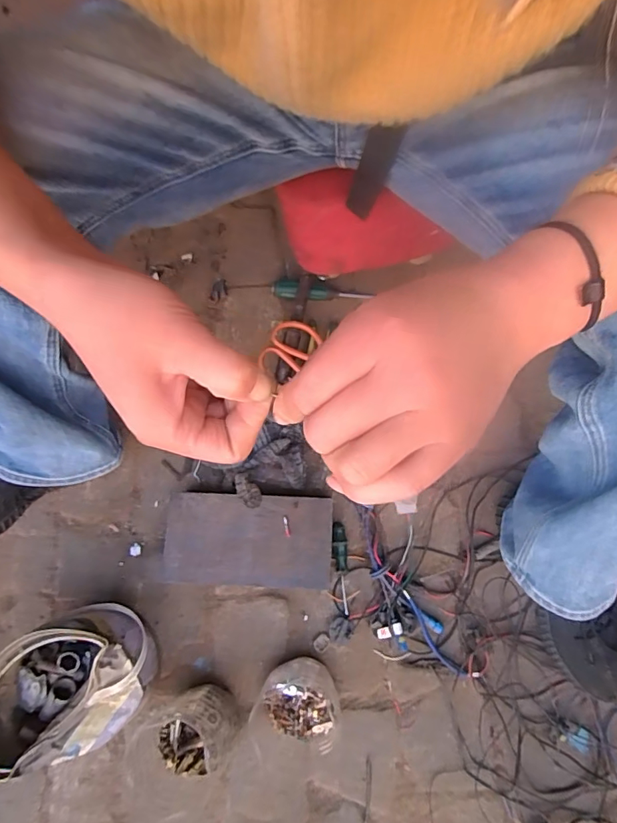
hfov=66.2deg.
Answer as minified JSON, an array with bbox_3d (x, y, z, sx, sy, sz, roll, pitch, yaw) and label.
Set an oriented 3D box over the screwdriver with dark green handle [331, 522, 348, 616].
[{"bbox_3d":[0.044,0.218,0.664,0.022,0.018,0.119,0,74,1],"label":"screwdriver with dark green handle"}]

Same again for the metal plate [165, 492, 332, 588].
[{"bbox_3d":[-0.082,0.171,0.630,0.218,0.015,0.116,2,76,1],"label":"metal plate"}]

